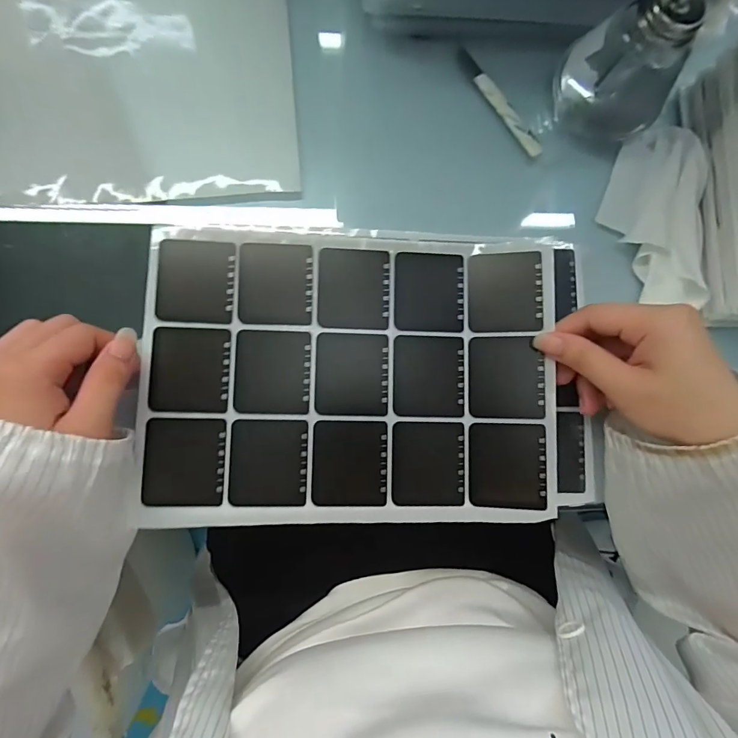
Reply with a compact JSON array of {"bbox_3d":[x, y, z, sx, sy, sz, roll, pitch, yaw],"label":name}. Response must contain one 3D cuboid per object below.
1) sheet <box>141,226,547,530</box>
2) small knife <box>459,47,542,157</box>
[{"bbox_3d":[-0.011,0.003,0.284,0.261,0.016,0.189,1,84,-5],"label":"sheet"},{"bbox_3d":[0.100,-0.205,0.327,0.012,0.005,0.101,-33,89,-8],"label":"small knife"}]

